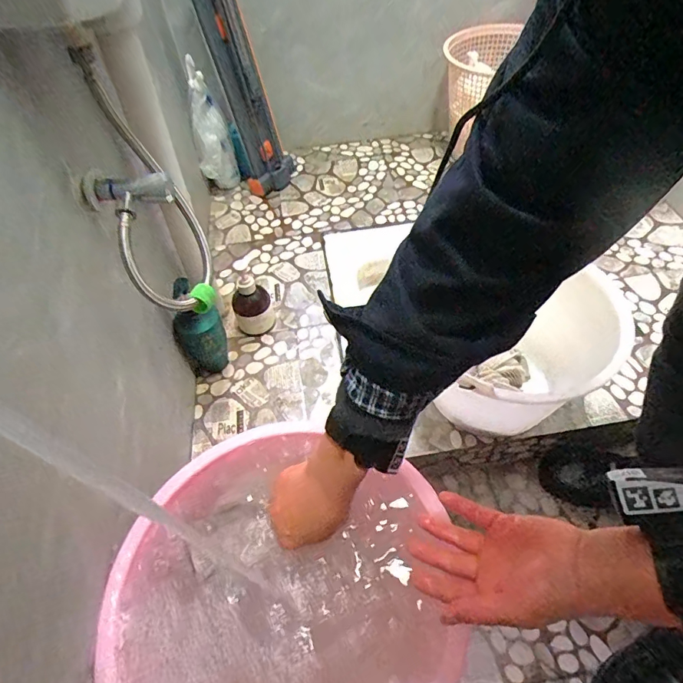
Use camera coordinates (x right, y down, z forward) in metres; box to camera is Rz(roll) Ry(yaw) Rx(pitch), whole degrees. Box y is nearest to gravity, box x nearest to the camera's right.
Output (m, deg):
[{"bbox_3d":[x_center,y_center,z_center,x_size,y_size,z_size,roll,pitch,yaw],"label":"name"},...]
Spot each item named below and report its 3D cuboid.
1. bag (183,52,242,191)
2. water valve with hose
[{"bbox_3d":[-0.301,-0.487,1.028,0.072,0.265,0.108,-10,53,-3],"label":"bag"},{"bbox_3d":[-0.236,-0.173,0.505,0.099,0.297,0.083,-26,16,-19],"label":"water valve with hose"}]

